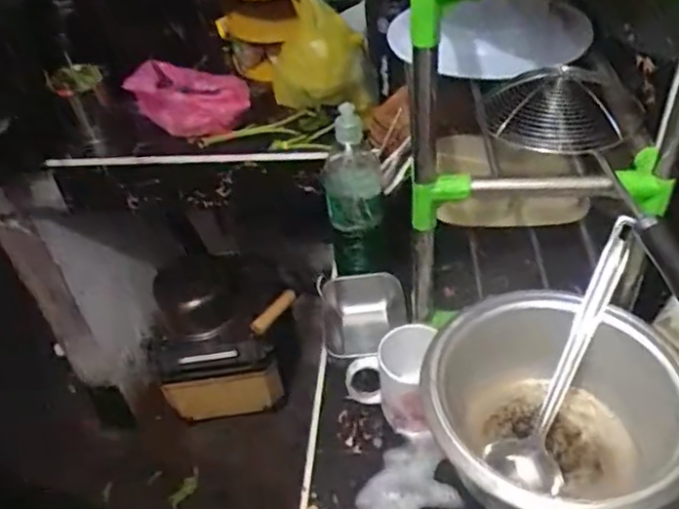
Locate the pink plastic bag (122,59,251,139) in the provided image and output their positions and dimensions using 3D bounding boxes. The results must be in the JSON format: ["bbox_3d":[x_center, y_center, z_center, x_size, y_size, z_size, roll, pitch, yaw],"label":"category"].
[{"bbox_3d":[-0.278,-0.287,1.207,0.210,0.138,0.111,-18,43,-11],"label":"pink plastic bag"}]

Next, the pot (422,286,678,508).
[{"bbox_3d":[0.214,0.181,0.659,0.240,0.156,0.243,-4,43,4],"label":"pot"}]

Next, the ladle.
[{"bbox_3d":[0.249,0.104,0.681,0.076,0.044,0.298,23,87,29],"label":"ladle"}]

